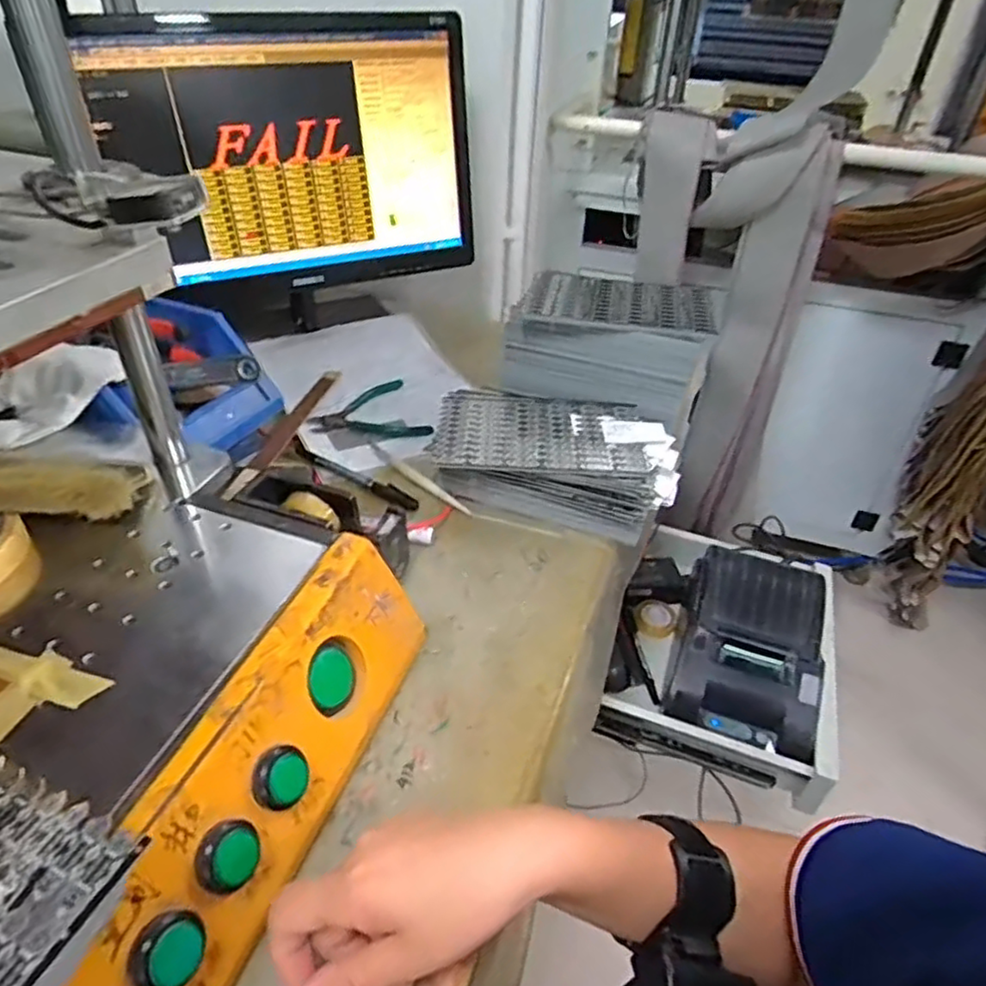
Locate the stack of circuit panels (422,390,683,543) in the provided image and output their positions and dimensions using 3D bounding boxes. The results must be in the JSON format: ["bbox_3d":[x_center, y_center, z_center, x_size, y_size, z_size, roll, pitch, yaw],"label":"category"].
[{"bbox_3d":[0.059,-0.034,0.641,0.229,0.058,0.144,10,39,9],"label":"stack of circuit panels"}]

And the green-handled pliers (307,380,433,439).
[{"bbox_3d":[-0.137,-0.083,0.718,0.115,0.017,0.113,-12,41,-18],"label":"green-handled pliers"}]

